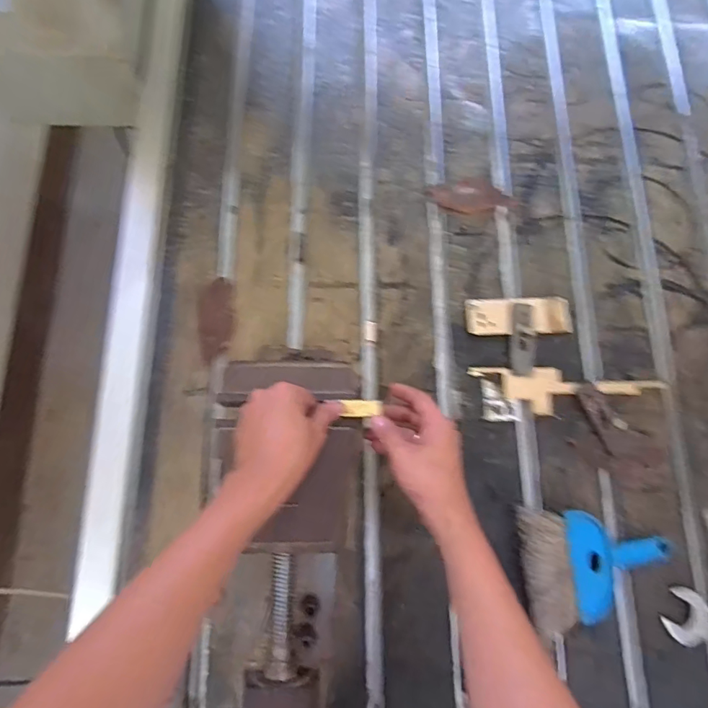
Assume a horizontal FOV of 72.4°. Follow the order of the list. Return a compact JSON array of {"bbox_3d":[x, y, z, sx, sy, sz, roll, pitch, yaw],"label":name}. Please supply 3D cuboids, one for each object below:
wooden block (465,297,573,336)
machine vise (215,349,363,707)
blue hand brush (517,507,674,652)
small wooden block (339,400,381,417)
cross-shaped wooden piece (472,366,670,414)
[{"bbox_3d":[0.221,-0.052,0.654,0.140,0.020,0.055,-2,74,-2],"label":"wooden block"},{"bbox_3d":[-0.072,0.216,0.521,0.163,0.113,0.422,-1,74,-2],"label":"machine vise"},{"bbox_3d":[0.285,0.245,0.556,0.181,0.055,0.138,-5,75,-3],"label":"blue hand brush"},{"bbox_3d":[0.008,0.058,0.512,0.043,0.006,0.018,0,74,-8],"label":"small wooden block"},{"bbox_3d":[0.281,0.050,0.629,0.251,0.015,0.058,3,74,-1],"label":"cross-shaped wooden piece"}]

